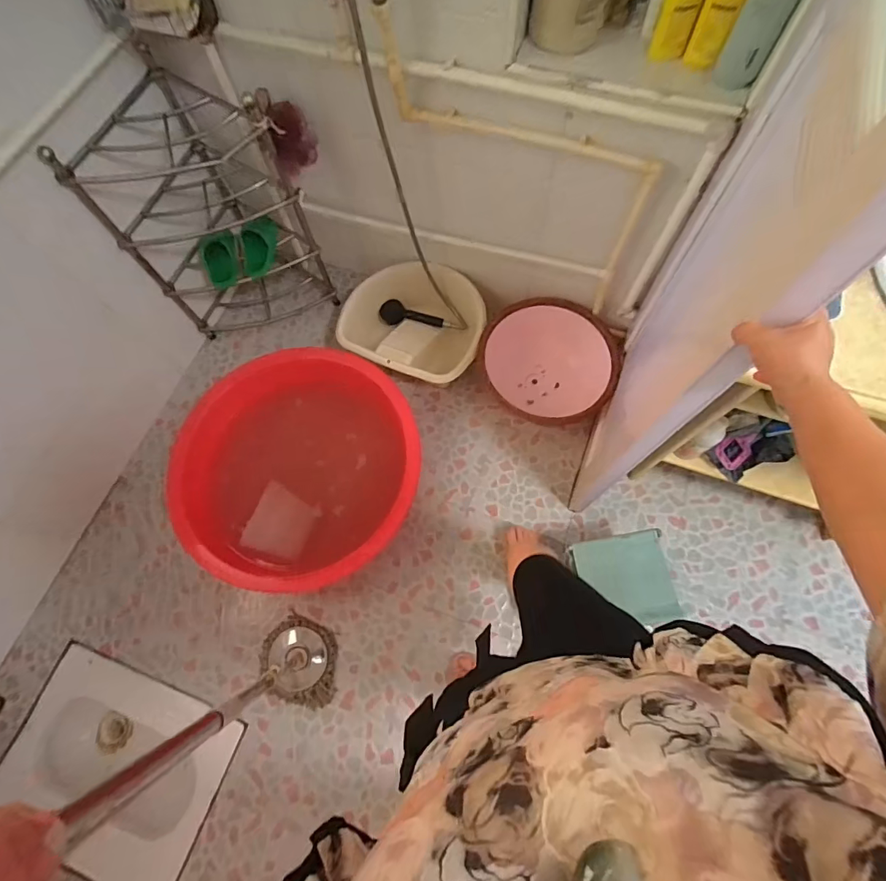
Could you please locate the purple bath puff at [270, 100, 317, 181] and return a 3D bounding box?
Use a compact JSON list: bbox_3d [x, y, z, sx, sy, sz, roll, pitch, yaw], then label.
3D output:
[{"bbox_3d":[-0.387,-0.772,1.160,0.103,0.138,0.116,0,70,2],"label":"purple bath puff"}]

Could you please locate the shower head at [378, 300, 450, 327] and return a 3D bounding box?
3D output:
[{"bbox_3d":[-0.091,-0.417,1.472,0.228,0.057,0.069,7,70,5],"label":"shower head"}]

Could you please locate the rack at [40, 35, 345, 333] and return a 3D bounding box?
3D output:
[{"bbox_3d":[-0.685,-0.692,1.394,0.519,0.645,0.334,-14,69,-5],"label":"rack"}]

